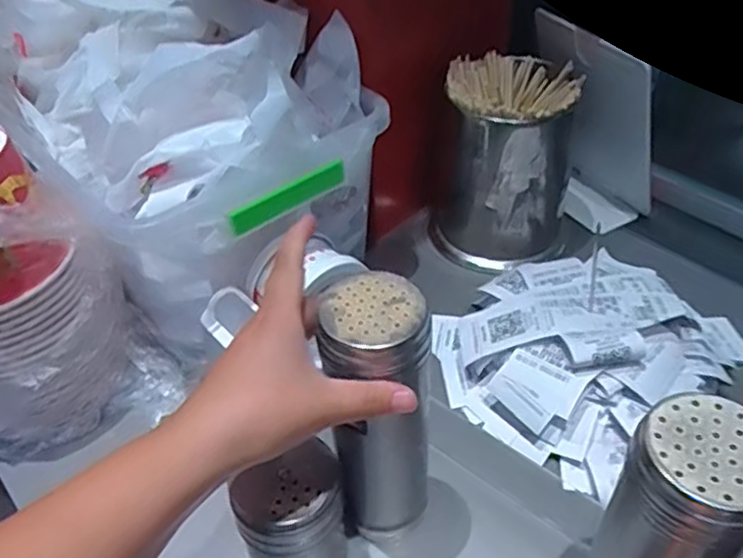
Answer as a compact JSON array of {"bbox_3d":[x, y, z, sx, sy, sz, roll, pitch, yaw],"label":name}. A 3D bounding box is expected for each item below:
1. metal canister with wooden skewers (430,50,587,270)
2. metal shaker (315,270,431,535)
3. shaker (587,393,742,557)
[{"bbox_3d":[0.131,-0.116,0.672,0.126,0.178,0.106,4,43,8],"label":"metal canister with wooden skewers"},{"bbox_3d":[0.006,0.087,0.420,0.060,0.196,0.055,-2,41,2],"label":"metal shaker"},{"bbox_3d":[0.154,0.149,0.360,0.060,0.203,0.057,29,52,30],"label":"shaker"}]

